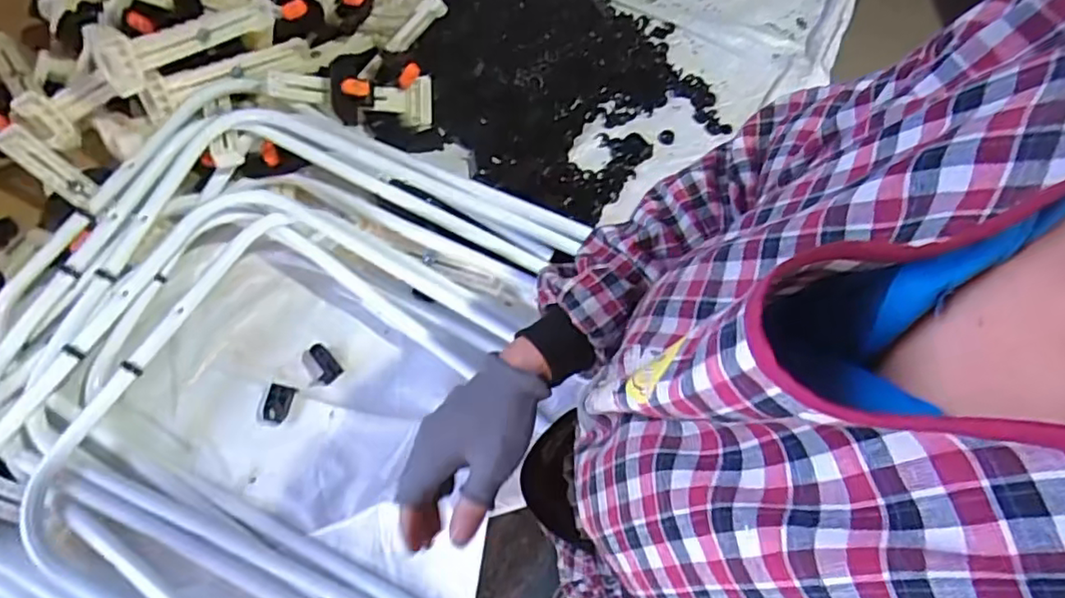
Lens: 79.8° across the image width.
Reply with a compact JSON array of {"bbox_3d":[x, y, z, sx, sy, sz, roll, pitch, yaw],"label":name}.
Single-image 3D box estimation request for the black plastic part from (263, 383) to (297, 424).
[{"bbox_3d":[-0.267,0.108,0.670,0.025,0.013,0.040,13,65,5],"label":"black plastic part"}]

